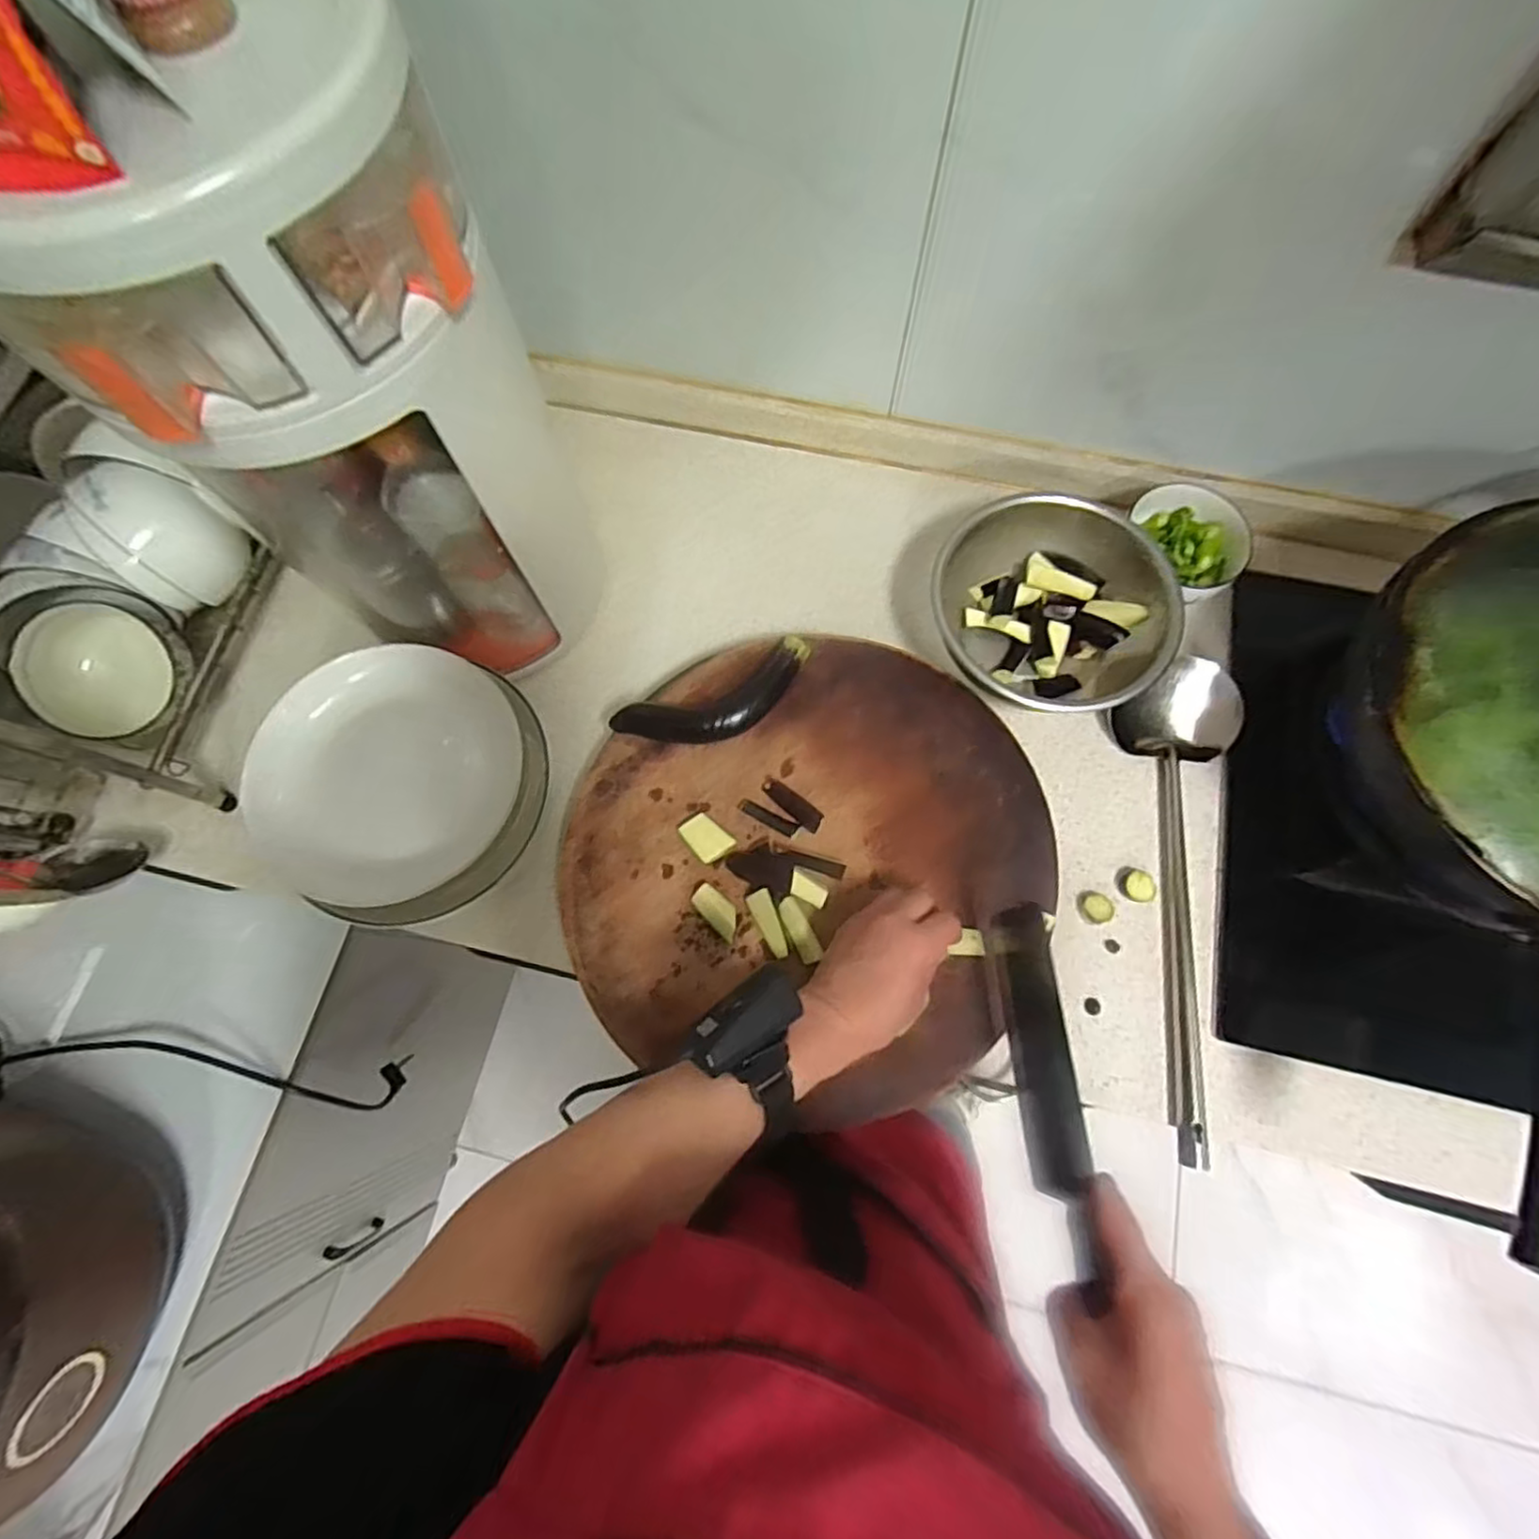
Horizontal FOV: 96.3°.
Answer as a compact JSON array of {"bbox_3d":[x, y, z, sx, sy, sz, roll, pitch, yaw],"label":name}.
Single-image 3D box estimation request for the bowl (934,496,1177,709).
[{"bbox_3d":[0.258,-0.150,0.617,0.169,0.085,0.205,-40,77,-11],"label":"bowl"}]

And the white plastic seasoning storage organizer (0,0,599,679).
[{"bbox_3d":[-0.261,-0.221,0.464,0.203,0.415,0.181,-40,77,-11],"label":"white plastic seasoning storage organizer"}]

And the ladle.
[{"bbox_3d":[0.354,0.100,0.563,0.096,0.039,0.394,3,73,1],"label":"ladle"}]

